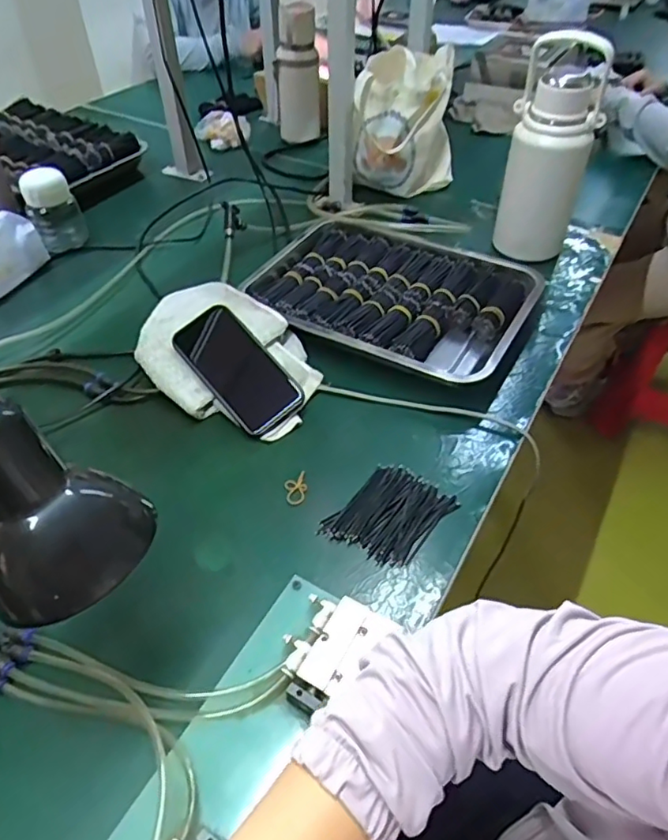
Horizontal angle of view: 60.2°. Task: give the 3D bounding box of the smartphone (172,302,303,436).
[{"bbox_3d":[-0.110,-0.059,0.659,0.078,0.011,0.161,-40,79,-10],"label":"smartphone"}]

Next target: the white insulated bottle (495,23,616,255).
[{"bbox_3d":[0.287,-0.352,0.783,0.102,0.283,0.090,16,48,16],"label":"white insulated bottle"}]

